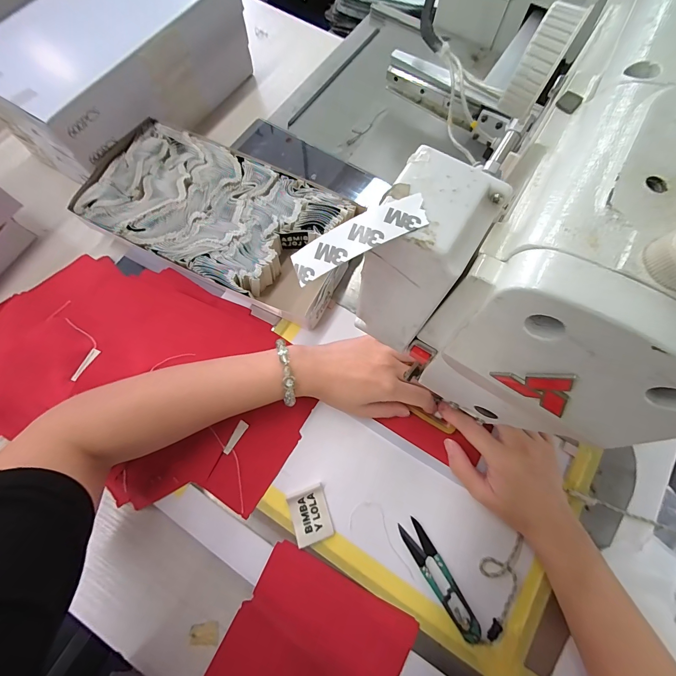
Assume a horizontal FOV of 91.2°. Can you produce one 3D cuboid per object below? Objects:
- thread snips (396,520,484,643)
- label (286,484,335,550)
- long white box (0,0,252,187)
[{"bbox_3d":[0.093,0.219,0.303,0.021,0.007,0.104,-32,76,-11],"label":"thread snips"},{"bbox_3d":[-0.026,0.169,0.315,0.036,0.005,0.046,-16,73,-7],"label":"label"},{"bbox_3d":[-0.280,-0.365,0.445,0.165,0.117,0.315,31,74,8],"label":"long white box"}]

